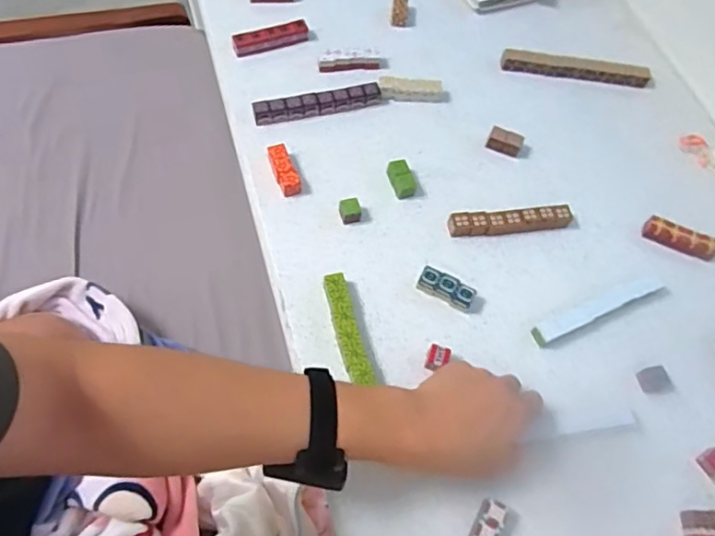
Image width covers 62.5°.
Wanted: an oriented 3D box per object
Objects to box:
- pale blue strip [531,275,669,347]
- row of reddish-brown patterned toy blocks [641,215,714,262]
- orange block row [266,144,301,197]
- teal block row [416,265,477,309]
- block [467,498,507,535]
[{"bbox_3d":[0.264,0.043,0.634,0.170,0.021,0.019,-20,66,-15],"label":"pale blue strip"},{"bbox_3d":[0.378,-0.032,0.688,0.085,0.021,0.025,23,62,6],"label":"row of reddish-brown patterned toy blocks"},{"bbox_3d":[-0.085,-0.113,0.688,0.022,0.022,0.063,-18,65,-15],"label":"orange block row"},{"bbox_3d":[0.095,0.021,0.629,0.061,0.018,0.021,25,62,8],"label":"teal block row"},{"bbox_3d":[0.117,0.228,0.521,0.027,0.020,0.040,26,62,8],"label":"block"}]

